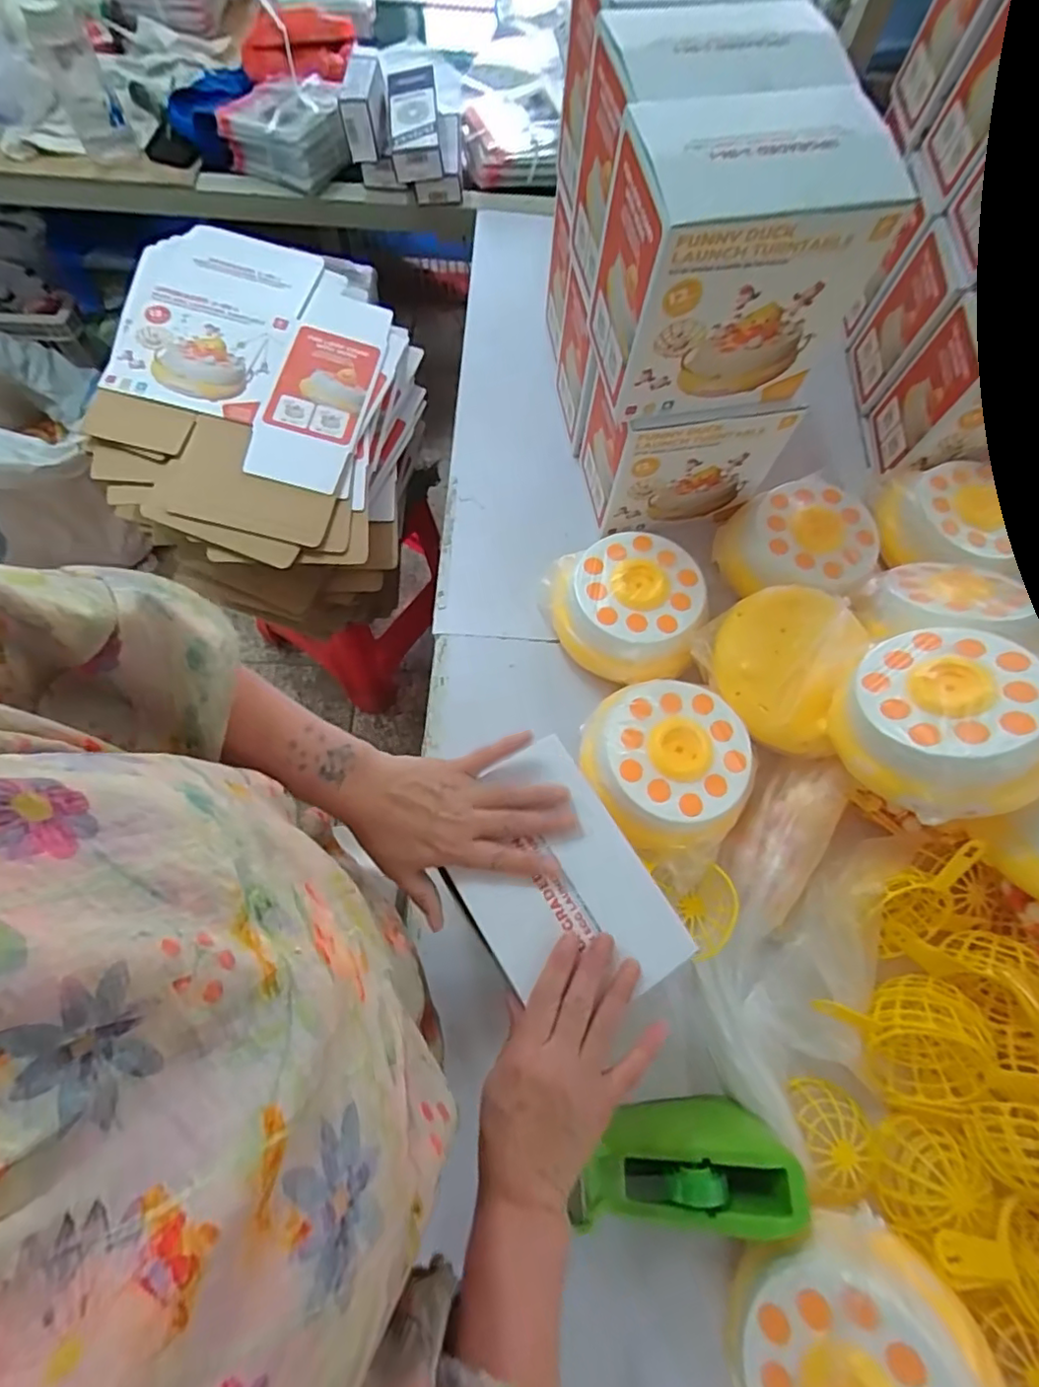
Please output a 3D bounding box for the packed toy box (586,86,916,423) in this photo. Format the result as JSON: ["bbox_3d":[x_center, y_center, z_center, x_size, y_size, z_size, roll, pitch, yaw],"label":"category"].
[{"bbox_3d":[0.177,-0.360,0.523,0.189,0.214,0.118,-7,69,-5],"label":"packed toy box"}]

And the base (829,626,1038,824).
[{"bbox_3d":[0.375,0.020,0.532,0.166,0.067,0.167,-14,49,23],"label":"base"}]

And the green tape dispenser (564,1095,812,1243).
[{"bbox_3d":[0.137,0.408,0.518,0.179,0.100,0.094,-5,69,-4],"label":"green tape dispenser"}]

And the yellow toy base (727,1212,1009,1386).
[{"bbox_3d":[0.265,0.516,0.457,0.179,0.085,0.179,-50,44,-4],"label":"yellow toy base"}]

